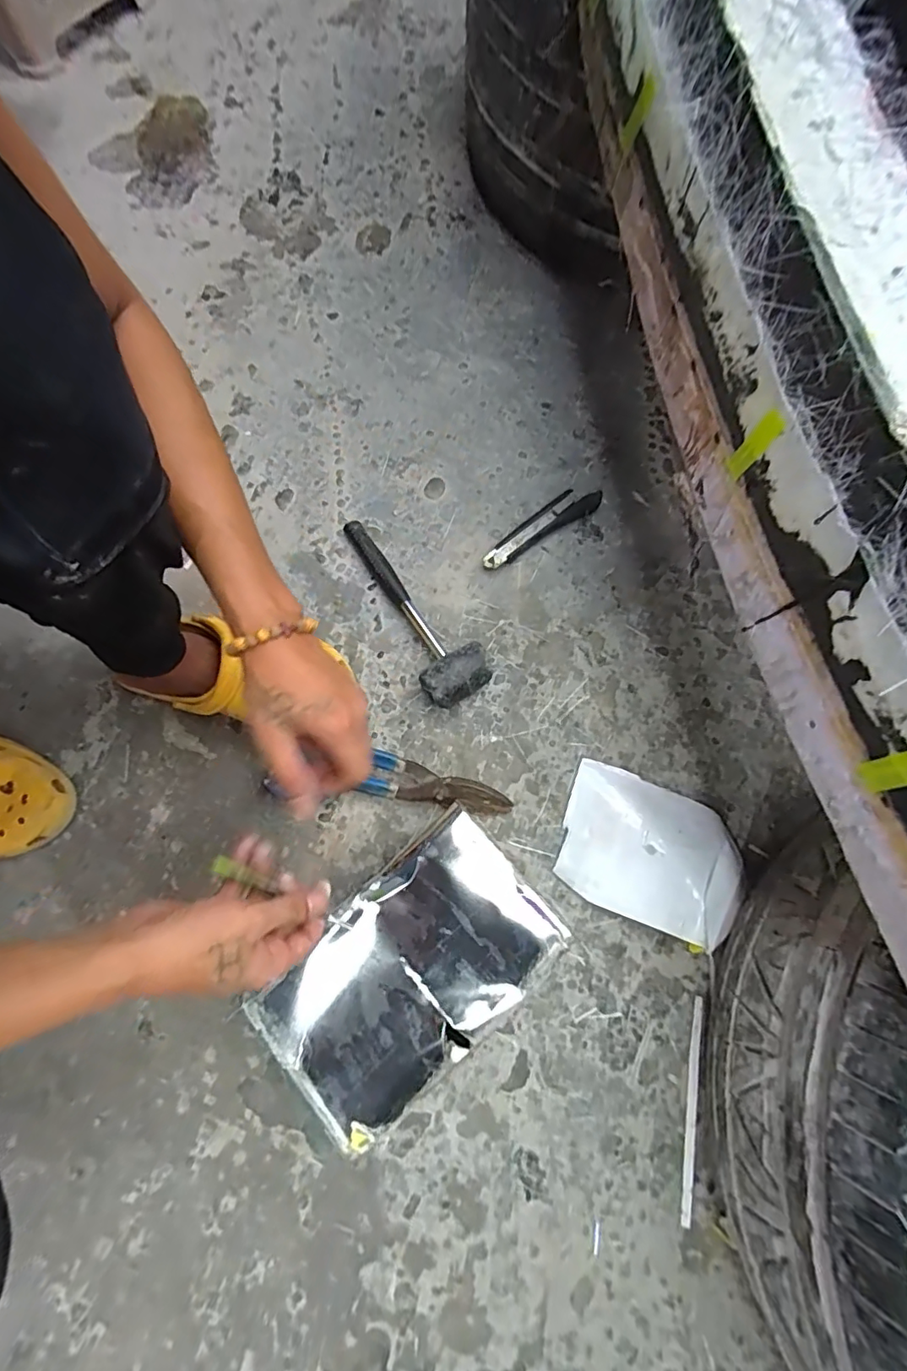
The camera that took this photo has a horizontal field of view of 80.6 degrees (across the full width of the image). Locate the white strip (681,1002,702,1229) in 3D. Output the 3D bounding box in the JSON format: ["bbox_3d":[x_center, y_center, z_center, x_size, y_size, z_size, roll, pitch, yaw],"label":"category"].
[{"bbox_3d":[0.228,0.402,0.512,0.011,0.006,0.187,10,76,1],"label":"white strip"}]

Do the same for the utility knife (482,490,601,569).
[{"bbox_3d":[0.107,-0.194,0.648,0.170,0.022,0.034,-34,78,-9],"label":"utility knife"}]

